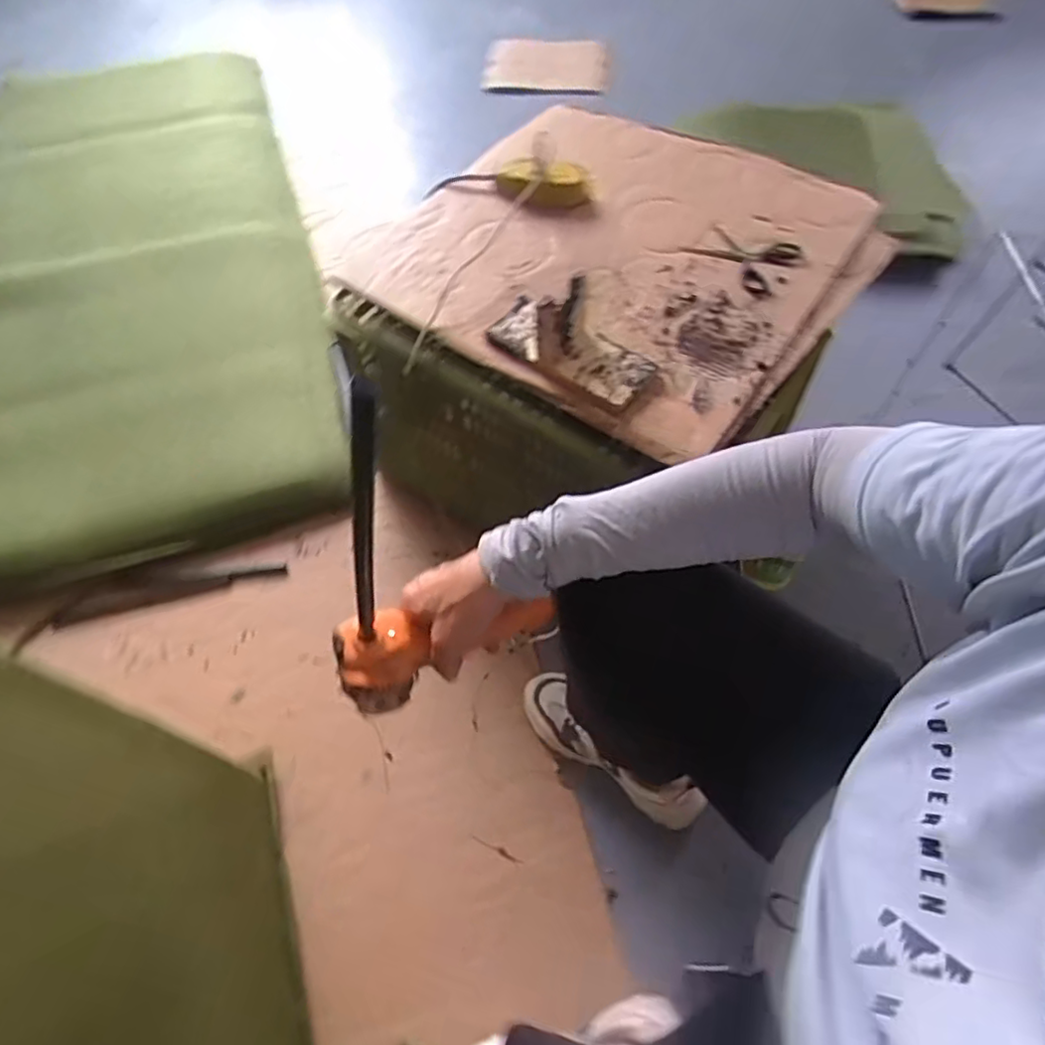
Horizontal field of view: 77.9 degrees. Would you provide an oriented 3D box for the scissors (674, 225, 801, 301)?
[{"bbox_3d":[0.285,-0.348,0.847,0.133,0.011,0.116,34,65,20],"label":"scissors"}]

